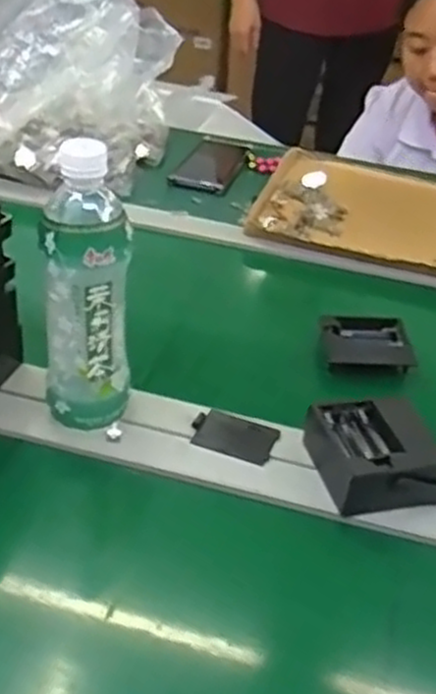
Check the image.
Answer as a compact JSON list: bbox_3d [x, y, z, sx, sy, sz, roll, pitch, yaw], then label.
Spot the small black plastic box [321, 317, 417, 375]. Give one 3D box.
[{"bbox_3d":[0.141,-0.004,0.740,0.079,0.016,0.070,3,36,-4],"label":"small black plastic box"}]

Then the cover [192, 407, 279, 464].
[{"bbox_3d":[0.012,0.070,0.615,0.065,0.006,0.045,14,36,12],"label":"cover"}]

